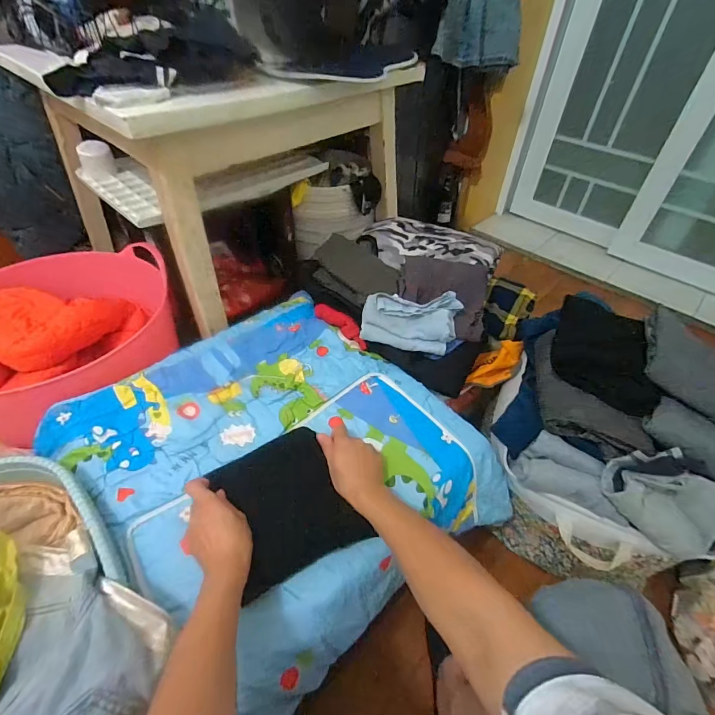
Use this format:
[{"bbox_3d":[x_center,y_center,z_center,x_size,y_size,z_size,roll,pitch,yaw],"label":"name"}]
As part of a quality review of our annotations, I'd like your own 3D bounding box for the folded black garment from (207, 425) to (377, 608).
[{"bbox_3d":[-0.094,0.193,0.519,0.156,0.042,0.165,-20,50,-20],"label":"folded black garment"}]

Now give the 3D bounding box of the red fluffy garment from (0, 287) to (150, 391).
[{"bbox_3d":[-0.641,-0.042,0.793,0.325,0.139,0.199,-14,48,-15],"label":"red fluffy garment"}]

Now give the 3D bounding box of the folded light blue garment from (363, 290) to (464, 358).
[{"bbox_3d":[0.102,-0.071,0.732,0.183,0.055,0.124,6,75,-4],"label":"folded light blue garment"}]

